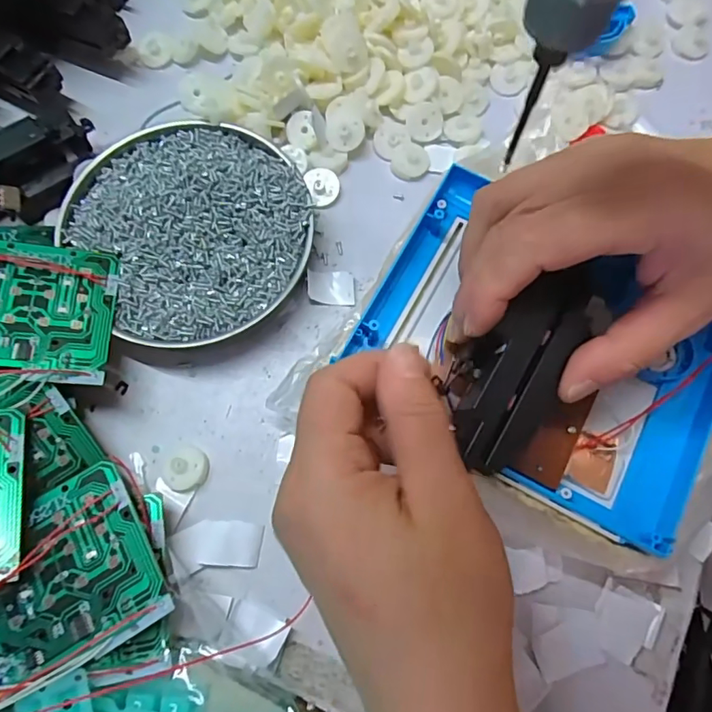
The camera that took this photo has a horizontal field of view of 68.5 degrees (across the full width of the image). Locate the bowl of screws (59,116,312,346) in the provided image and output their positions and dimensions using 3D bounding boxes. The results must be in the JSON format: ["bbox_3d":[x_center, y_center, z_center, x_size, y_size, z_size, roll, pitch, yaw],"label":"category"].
[{"bbox_3d":[-0.089,-0.072,0.294,0.121,0.030,0.129,0,73,0],"label":"bowl of screws"}]

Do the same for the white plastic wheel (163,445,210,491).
[{"bbox_3d":[-0.086,0.057,0.265,0.022,0.009,0.022,0,73,0],"label":"white plastic wheel"}]

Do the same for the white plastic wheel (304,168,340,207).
[{"bbox_3d":[-0.020,-0.103,0.314,0.019,0.008,0.023,-14,74,-4],"label":"white plastic wheel"}]

